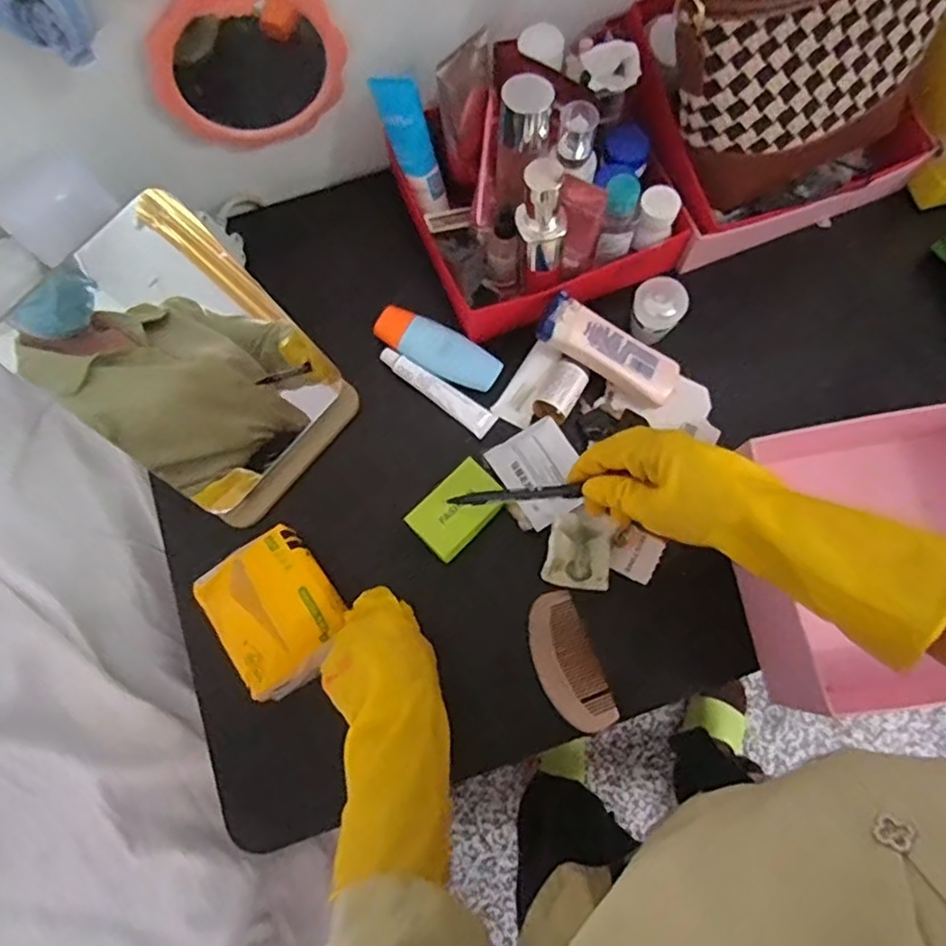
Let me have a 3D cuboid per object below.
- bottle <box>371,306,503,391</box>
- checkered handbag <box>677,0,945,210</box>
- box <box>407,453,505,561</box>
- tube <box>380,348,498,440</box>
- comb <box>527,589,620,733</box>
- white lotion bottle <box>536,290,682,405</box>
[{"bbox_3d":[-0.035,-0.119,0.604,0.126,0.019,0.042,29,77,8],"label":"bottle"},{"bbox_3d":[0.280,-0.342,0.532,0.232,0.204,0.080,-20,53,2],"label":"checkered handbag"},{"bbox_3d":[-0.013,0.034,0.568,0.080,0.035,0.054,-44,79,-10],"label":"box"},{"bbox_3d":[-0.034,-0.079,0.606,0.125,0.019,0.025,38,78,10],"label":"tube"},{"bbox_3d":[0.079,0.160,0.538,0.051,0.008,0.114,-22,76,-5],"label":"comb"},{"bbox_3d":[0.128,-0.110,0.579,0.143,0.024,0.049,26,76,-14],"label":"white lotion bottle"}]

